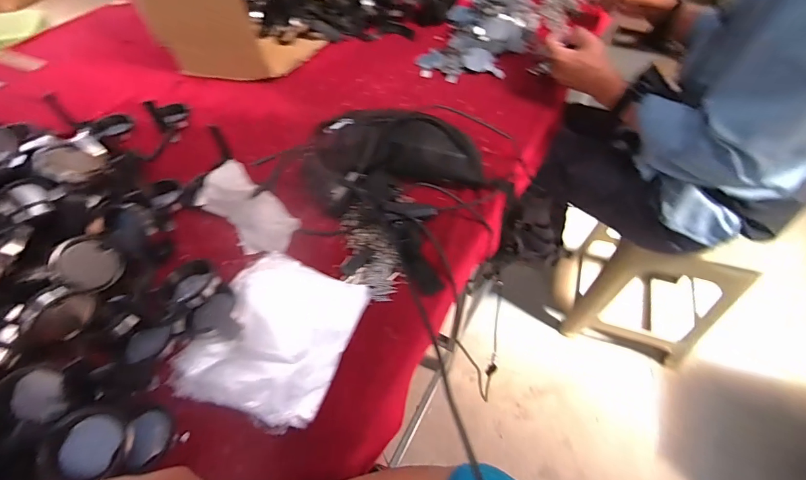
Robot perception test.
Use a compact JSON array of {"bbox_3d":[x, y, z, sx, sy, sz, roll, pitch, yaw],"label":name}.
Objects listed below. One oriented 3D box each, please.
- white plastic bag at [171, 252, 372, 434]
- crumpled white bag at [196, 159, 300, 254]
[{"bbox_3d":[-0.157,0.113,0.479,0.183,0.019,0.192,15,55,13],"label":"white plastic bag"},{"bbox_3d":[-0.239,-0.054,0.577,0.186,0.060,0.077,35,62,25],"label":"crumpled white bag"}]

